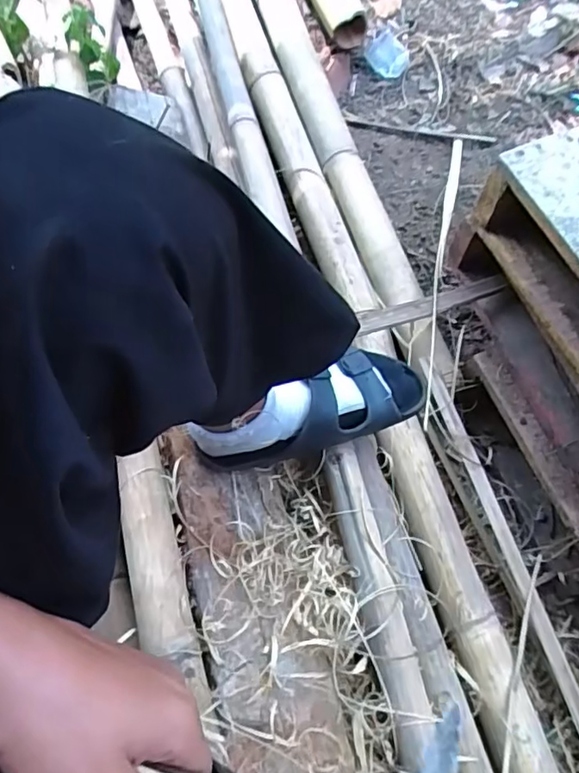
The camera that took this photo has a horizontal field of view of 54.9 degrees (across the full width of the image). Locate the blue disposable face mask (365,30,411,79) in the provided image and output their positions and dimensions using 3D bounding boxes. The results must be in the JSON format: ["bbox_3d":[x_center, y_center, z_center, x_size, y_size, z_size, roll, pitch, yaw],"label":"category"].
[{"bbox_3d":[0.204,-0.685,1.154,0.088,0.018,0.078,40,88,2],"label":"blue disposable face mask"}]

